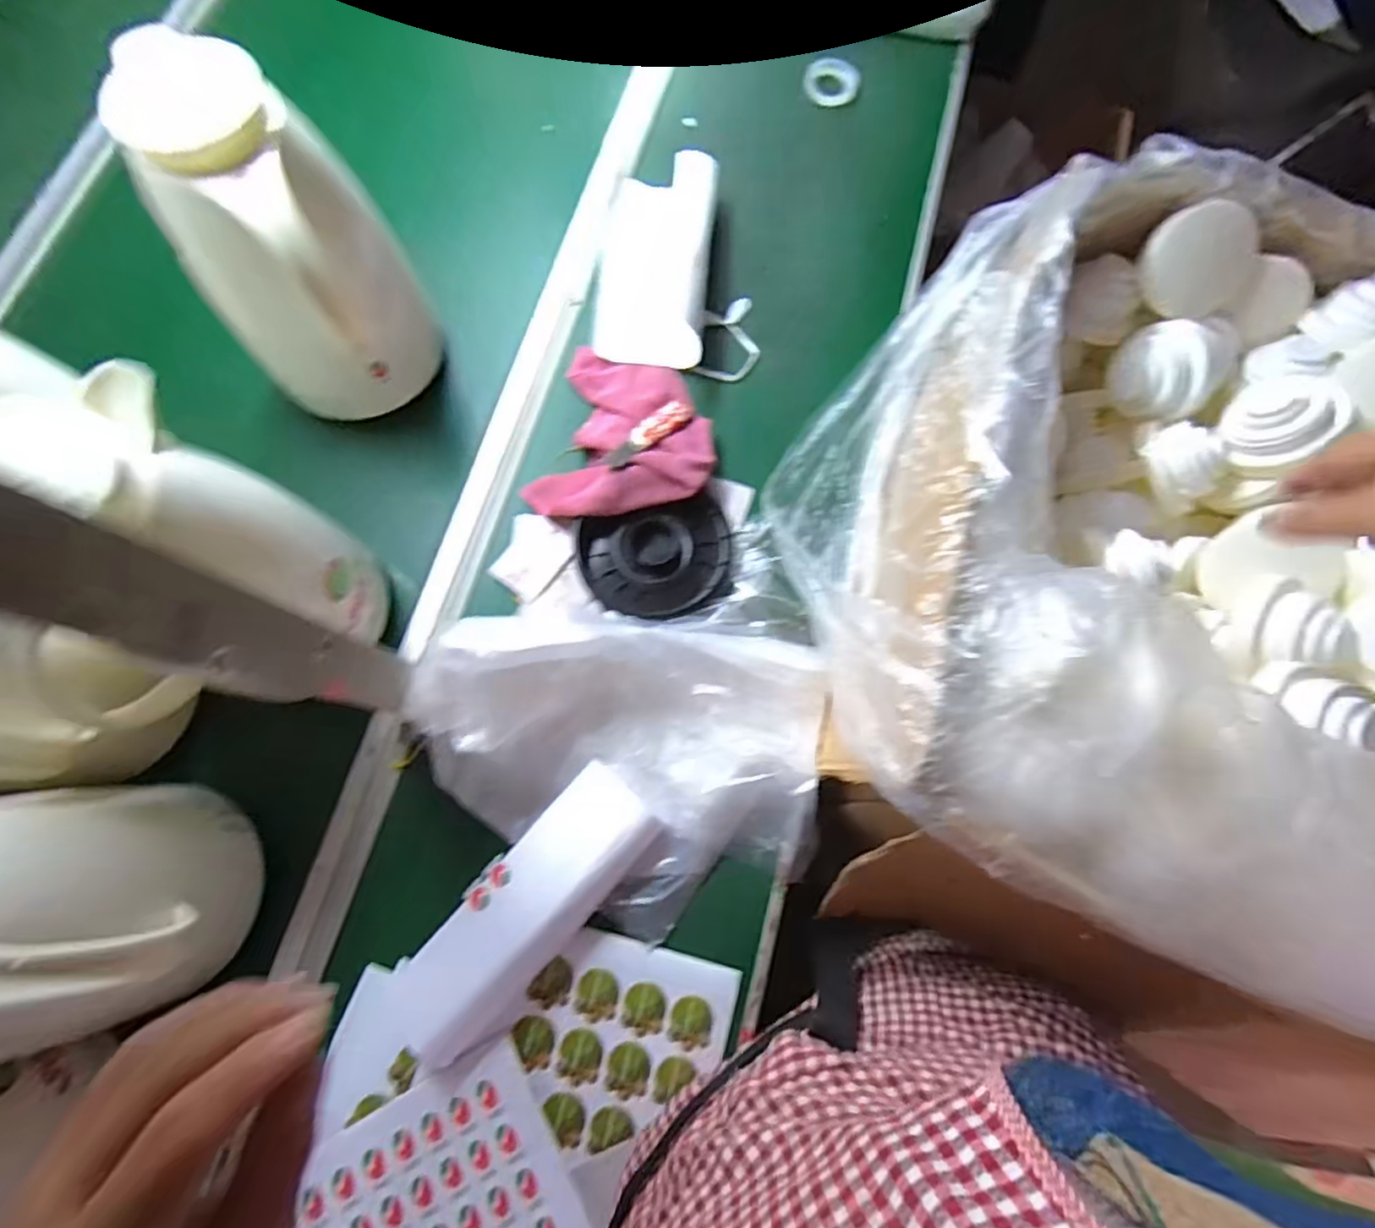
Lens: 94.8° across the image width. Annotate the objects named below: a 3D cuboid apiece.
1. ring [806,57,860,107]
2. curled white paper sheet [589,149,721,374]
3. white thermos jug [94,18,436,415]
[{"bbox_3d":[0.172,-0.630,0.752,0.063,0.016,0.063,0,74,-1],"label":"ring"},{"bbox_3d":[-0.032,-0.365,0.649,0.112,0.051,0.234,5,74,1],"label":"curled white paper sheet"},{"bbox_3d":[-0.298,-0.274,0.502,0.124,0.246,0.126,14,74,3],"label":"white thermos jug"}]

